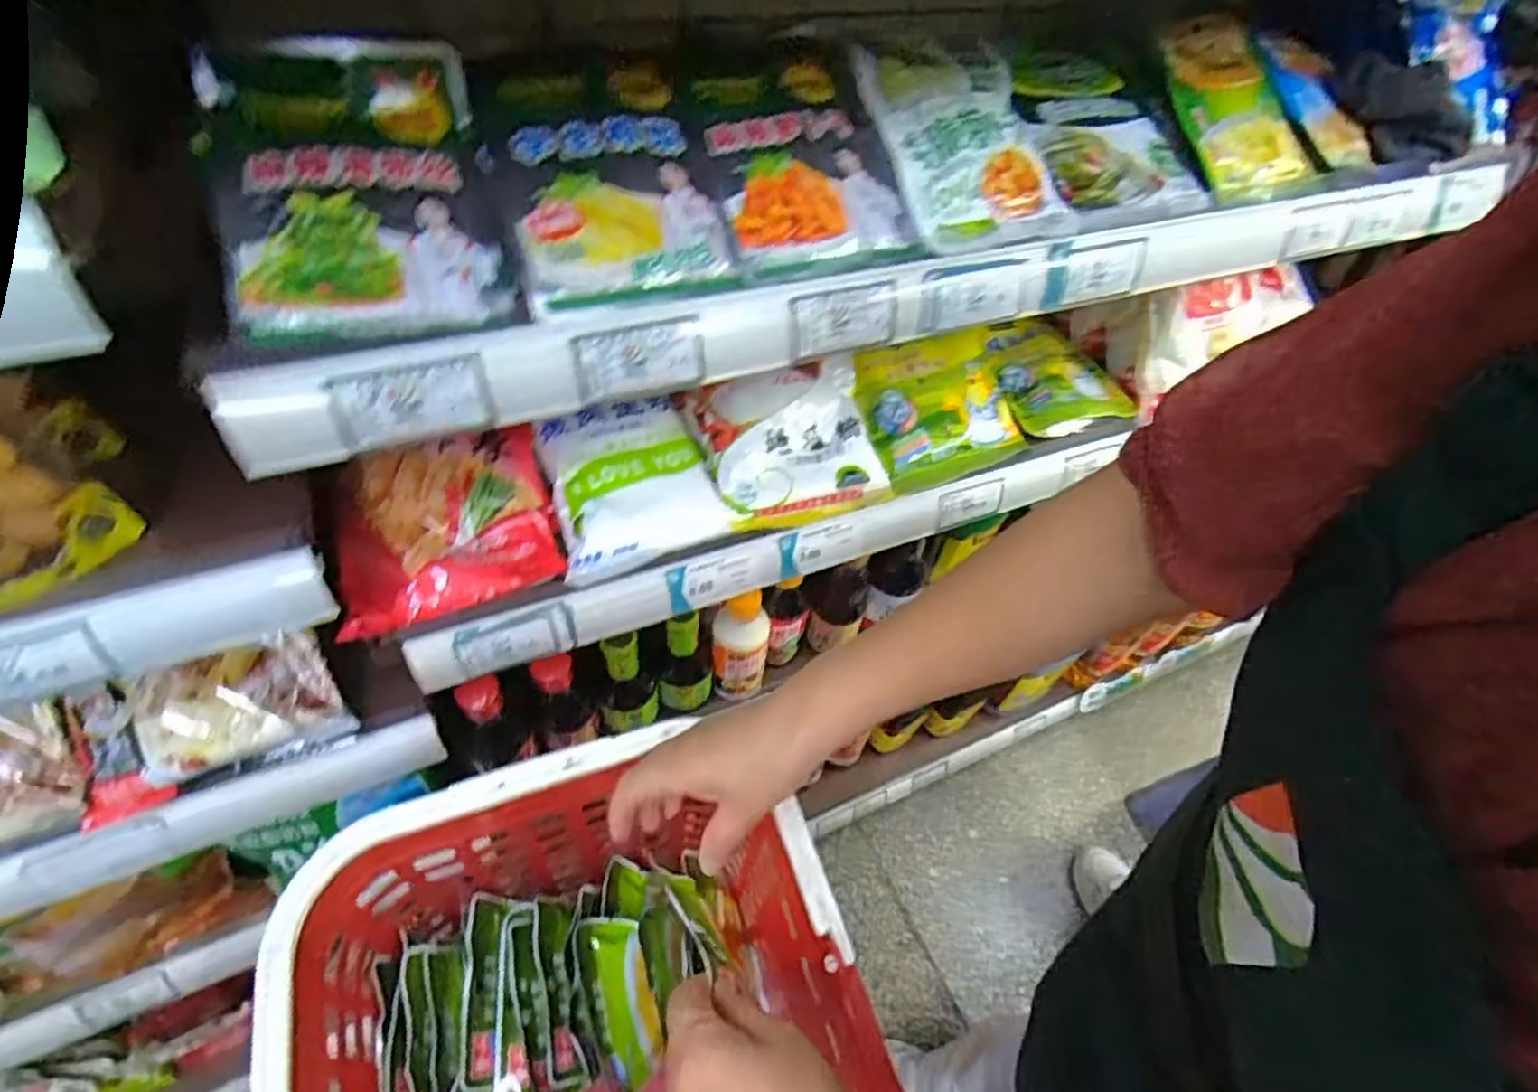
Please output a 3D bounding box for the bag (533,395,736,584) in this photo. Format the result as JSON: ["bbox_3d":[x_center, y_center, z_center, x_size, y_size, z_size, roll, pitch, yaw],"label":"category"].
[{"bbox_3d":[-0.101,-0.049,0.518,0.115,0.032,0.124,-18,57,-20],"label":"bag"}]

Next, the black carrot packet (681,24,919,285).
[{"bbox_3d":[0.017,-0.199,0.393,0.106,0.022,0.116,-12,75,-16],"label":"black carrot packet"}]

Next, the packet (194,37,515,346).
[{"bbox_3d":[-0.184,-0.149,0.321,0.119,0.028,0.129,-13,75,-20],"label":"packet"}]

